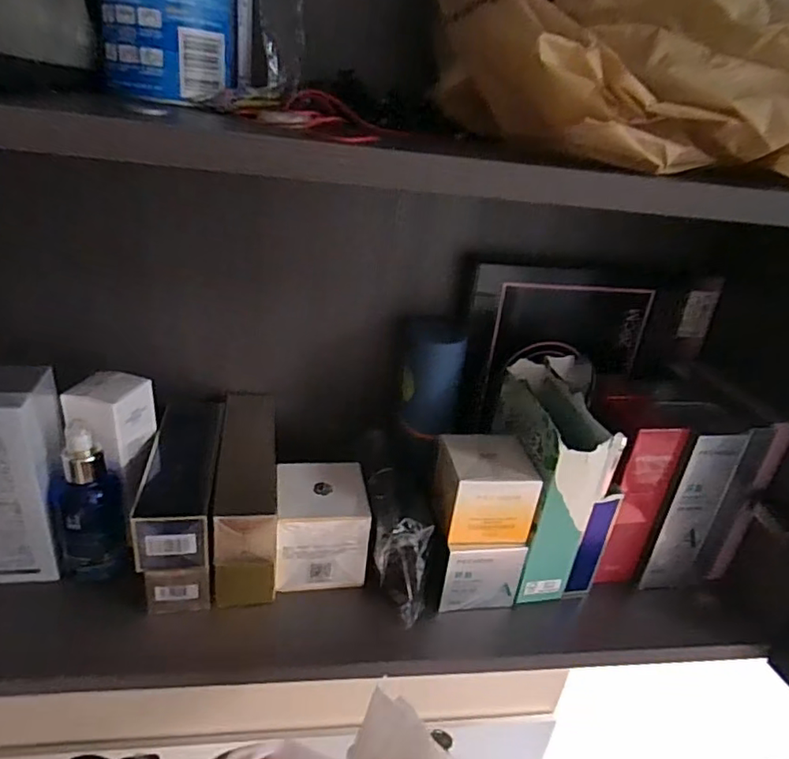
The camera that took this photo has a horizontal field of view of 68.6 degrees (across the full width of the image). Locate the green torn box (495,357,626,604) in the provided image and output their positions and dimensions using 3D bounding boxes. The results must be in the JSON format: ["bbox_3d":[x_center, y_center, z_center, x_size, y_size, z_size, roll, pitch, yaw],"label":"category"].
[{"bbox_3d":[0.133,0.088,0.525,0.072,0.174,0.133,4,26,-7],"label":"green torn box"}]

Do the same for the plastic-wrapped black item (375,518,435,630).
[{"bbox_3d":[0.005,0.152,0.468,0.044,0.089,0.028,10,26,6],"label":"plastic-wrapped black item"}]

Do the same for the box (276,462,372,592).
[{"bbox_3d":[-0.065,0.129,0.510,0.075,0.076,0.080,1,26,-13],"label":"box"}]

